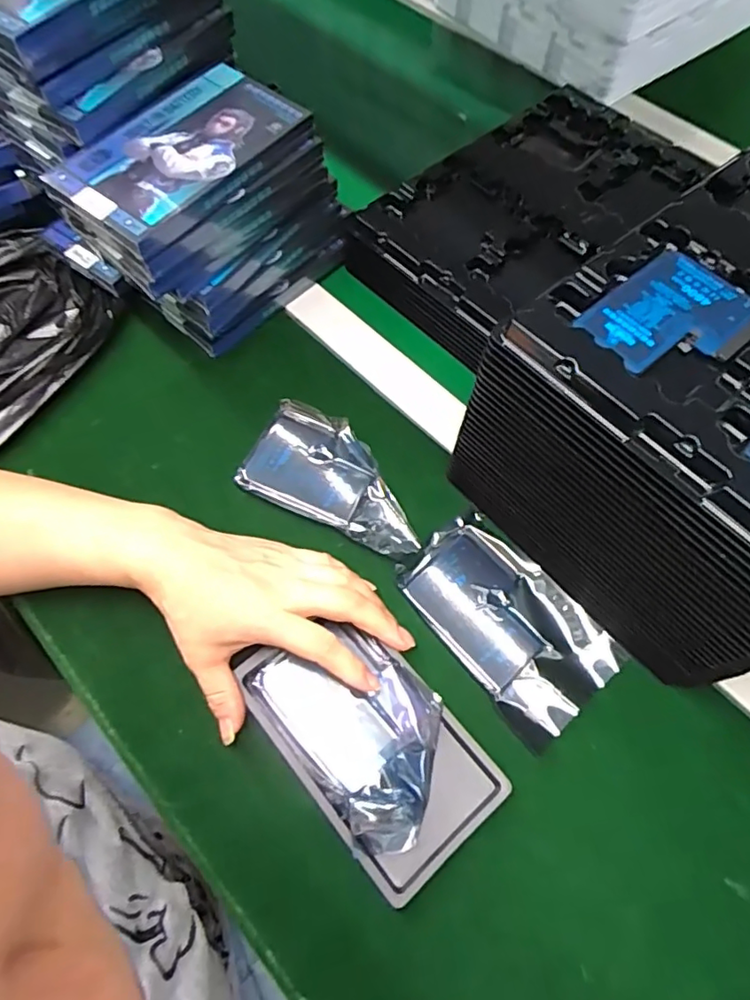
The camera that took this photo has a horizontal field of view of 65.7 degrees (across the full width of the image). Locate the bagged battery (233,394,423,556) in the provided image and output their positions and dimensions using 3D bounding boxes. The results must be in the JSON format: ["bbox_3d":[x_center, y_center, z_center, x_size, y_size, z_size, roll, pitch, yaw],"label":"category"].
[{"bbox_3d":[-0.027,-0.018,0.438,0.142,0.010,0.080,24,67,11],"label":"bagged battery"}]

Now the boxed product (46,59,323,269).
[{"bbox_3d":[-0.131,-0.242,0.407,0.092,0.022,0.167,38,70,16],"label":"boxed product"}]

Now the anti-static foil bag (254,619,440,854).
[{"bbox_3d":[-0.007,0.135,0.354,0.082,0.016,0.126,-37,69,-16],"label":"anti-static foil bag"}]

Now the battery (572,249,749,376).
[{"bbox_3d":[0.157,-0.095,0.303,0.093,0.009,0.067,-38,70,-17],"label":"battery"}]

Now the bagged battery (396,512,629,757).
[{"bbox_3d":[0.088,0.078,0.388,0.086,0.006,0.141,-36,69,-16],"label":"bagged battery"}]

